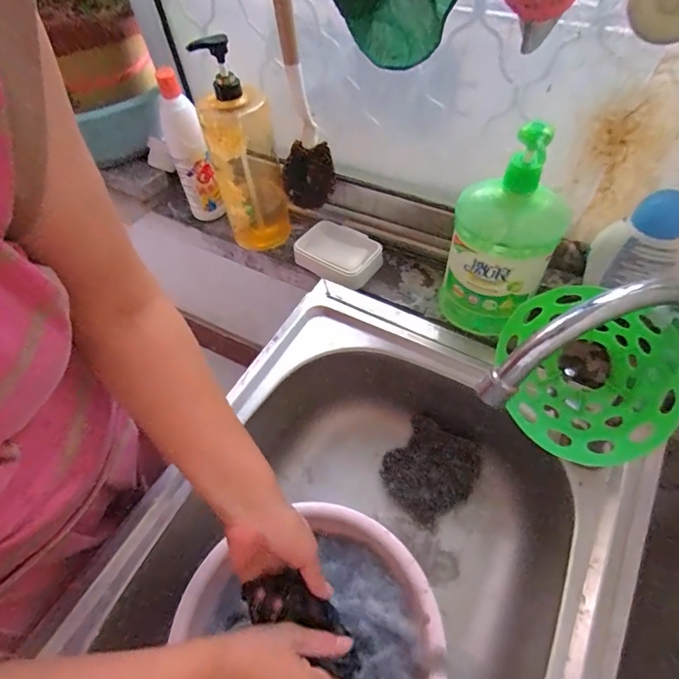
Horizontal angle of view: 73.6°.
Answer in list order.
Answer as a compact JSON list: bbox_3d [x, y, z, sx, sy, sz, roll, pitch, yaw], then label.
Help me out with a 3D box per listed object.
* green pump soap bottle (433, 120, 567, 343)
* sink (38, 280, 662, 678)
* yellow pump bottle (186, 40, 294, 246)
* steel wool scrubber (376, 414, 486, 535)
[{"bbox_3d":[0.190,-0.121,0.532,0.122,0.242,0.086,15,56,15],"label":"green pump soap bottle"},{"bbox_3d":[0.022,0.270,0.499,0.457,0.167,0.616,23,59,20],"label":"sink"},{"bbox_3d":[-0.140,-0.275,0.658,0.098,0.280,0.112,-14,54,-6],"label":"yellow pump bottle"},{"bbox_3d":[0.128,0.185,0.640,0.114,0.032,0.126,35,63,26],"label":"steel wool scrubber"}]

